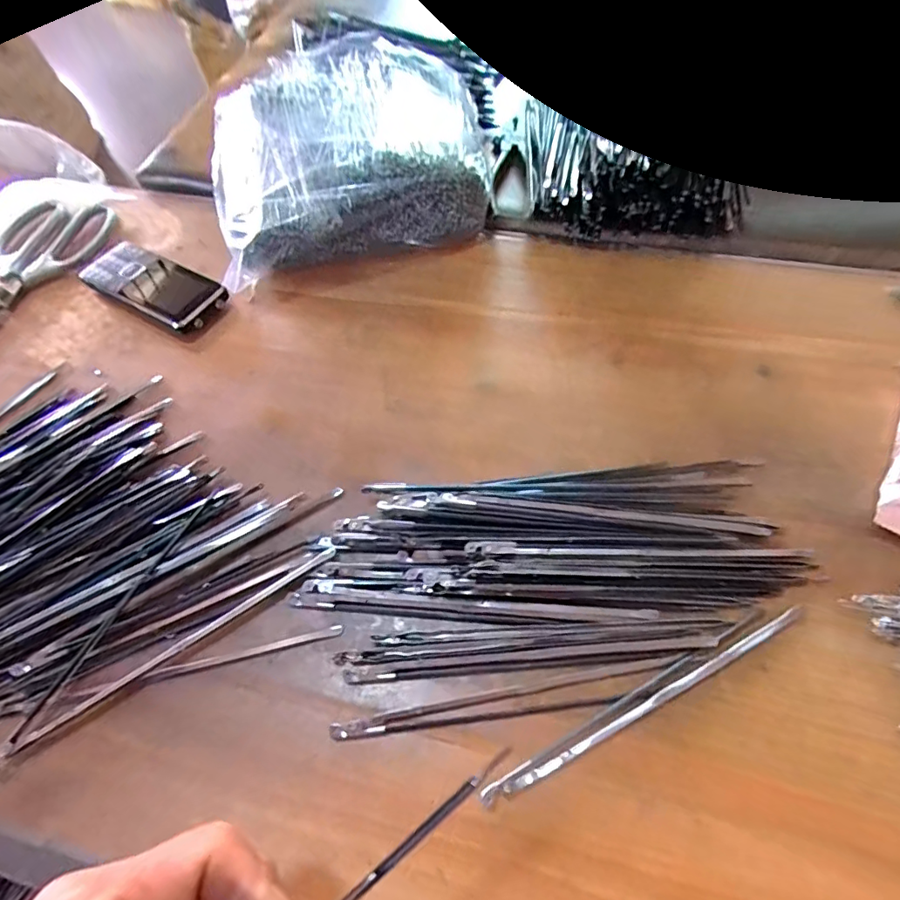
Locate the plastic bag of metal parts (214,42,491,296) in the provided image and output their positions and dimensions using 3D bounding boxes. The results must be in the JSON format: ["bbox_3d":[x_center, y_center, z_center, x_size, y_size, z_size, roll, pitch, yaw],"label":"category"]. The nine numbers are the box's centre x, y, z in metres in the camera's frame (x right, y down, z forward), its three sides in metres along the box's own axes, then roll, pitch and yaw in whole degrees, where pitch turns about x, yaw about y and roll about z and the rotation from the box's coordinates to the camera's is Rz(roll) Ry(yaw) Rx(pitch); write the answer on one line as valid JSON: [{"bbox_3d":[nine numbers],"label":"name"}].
[{"bbox_3d":[-0.089,-0.258,0.442,0.241,0.080,0.213,-20,60,-9],"label":"plastic bag of metal parts"}]

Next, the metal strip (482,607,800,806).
[{"bbox_3d":[0.099,0.123,0.248,0.182,0.007,0.010,-23,61,-11],"label":"metal strip"}]

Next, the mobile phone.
[{"bbox_3d":[-0.243,-0.134,0.411,0.131,0.021,0.052,27,64,17],"label":"mobile phone"}]

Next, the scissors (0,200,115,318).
[{"bbox_3d":[-0.370,-0.146,0.427,0.091,0.016,0.185,10,60,8],"label":"scissors"}]

